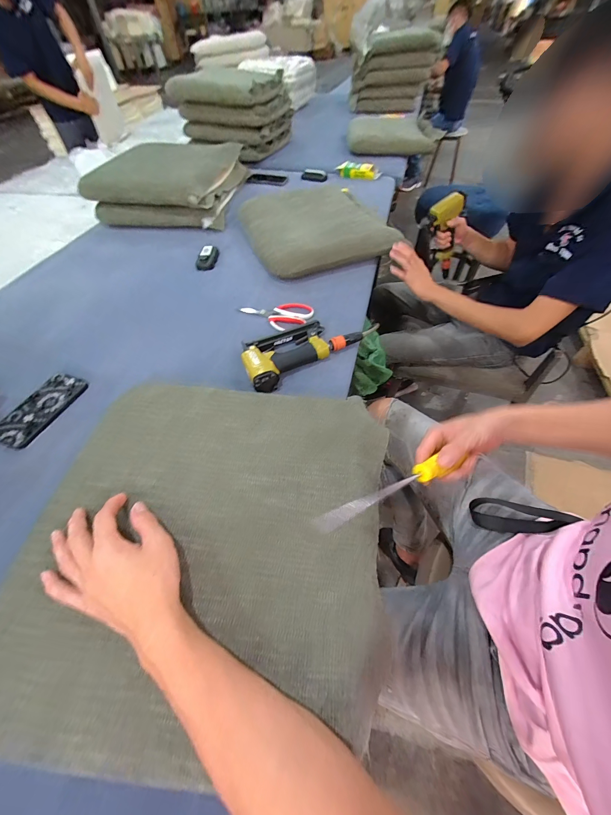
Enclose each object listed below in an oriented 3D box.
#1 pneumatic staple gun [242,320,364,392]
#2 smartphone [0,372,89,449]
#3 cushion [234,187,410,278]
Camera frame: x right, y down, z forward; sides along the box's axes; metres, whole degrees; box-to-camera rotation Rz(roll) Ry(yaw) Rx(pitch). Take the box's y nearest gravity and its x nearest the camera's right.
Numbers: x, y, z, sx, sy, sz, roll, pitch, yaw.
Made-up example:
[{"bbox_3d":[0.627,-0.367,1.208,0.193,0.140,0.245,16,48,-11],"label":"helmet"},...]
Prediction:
[{"bbox_3d":[-0.022,-0.126,0.608,0.239,0.037,0.124,-33,60,-20],"label":"pneumatic staple gun"},{"bbox_3d":[-0.498,0.001,0.555,0.075,0.014,0.159,17,57,14],"label":"smartphone"},{"bbox_3d":[0.027,-0.538,0.865,0.366,0.058,0.393,-17,55,-10],"label":"cushion"}]

